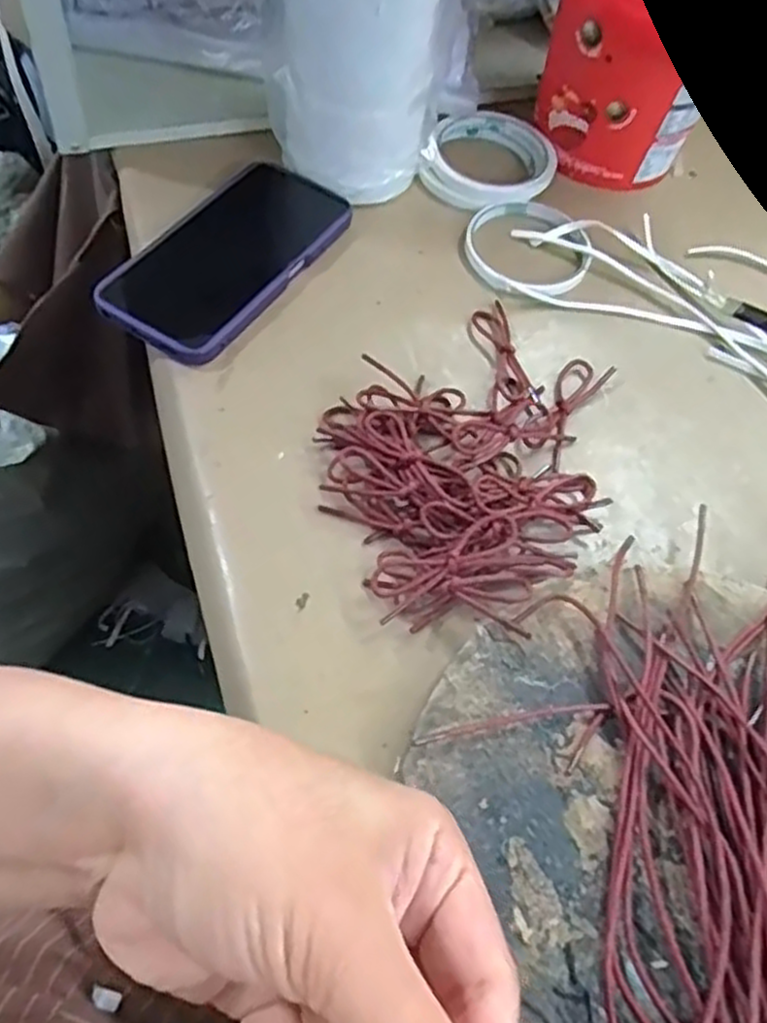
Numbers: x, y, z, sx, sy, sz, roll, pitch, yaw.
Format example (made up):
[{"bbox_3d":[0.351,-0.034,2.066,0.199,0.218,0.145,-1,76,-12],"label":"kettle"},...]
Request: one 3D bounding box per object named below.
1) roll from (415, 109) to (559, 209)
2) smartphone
[{"bbox_3d":[0.073,-0.240,0.515,0.084,0.020,0.093,16,61,5],"label":"roll"},{"bbox_3d":[-0.093,-0.162,0.460,0.091,0.013,0.169,29,62,12],"label":"smartphone"}]

